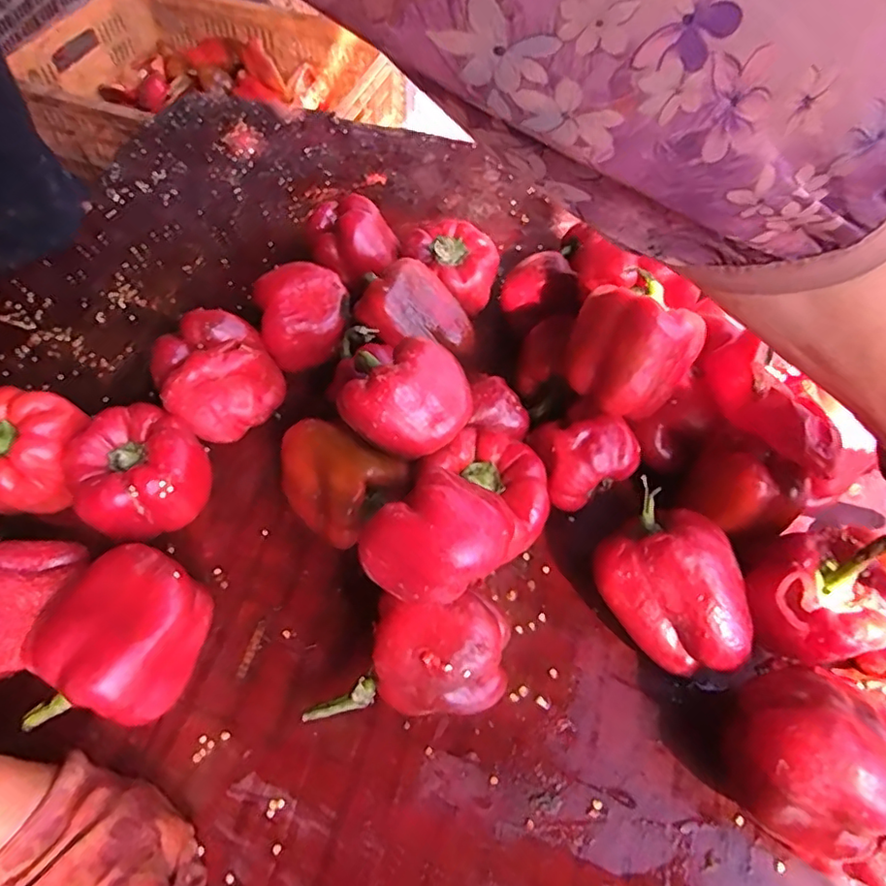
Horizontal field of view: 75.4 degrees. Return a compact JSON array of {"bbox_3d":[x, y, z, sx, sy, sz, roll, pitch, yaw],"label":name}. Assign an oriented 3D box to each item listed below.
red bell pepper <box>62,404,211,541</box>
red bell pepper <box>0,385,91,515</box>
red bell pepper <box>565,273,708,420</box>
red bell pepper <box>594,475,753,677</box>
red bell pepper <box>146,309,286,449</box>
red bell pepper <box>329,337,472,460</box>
[{"bbox_3d":[-0.213,0.025,0.409,0.083,0.076,0.082,38,65,18],"label":"red bell pepper"},{"bbox_3d":[-0.294,0.011,0.413,0.067,0.079,0.083,39,66,19],"label":"red bell pepper"},{"bbox_3d":[0.123,-0.066,0.388,0.083,0.067,0.071,39,66,19],"label":"red bell pepper"},{"bbox_3d":[0.147,0.096,0.373,0.076,0.077,0.108,-32,66,-19],"label":"red bell pepper"},{"bbox_3d":[-0.169,-0.045,0.441,0.081,0.088,0.062,-31,65,-18],"label":"red bell pepper"},{"bbox_3d":[-0.023,-0.026,0.366,0.077,0.060,0.066,-31,65,-18],"label":"red bell pepper"}]

